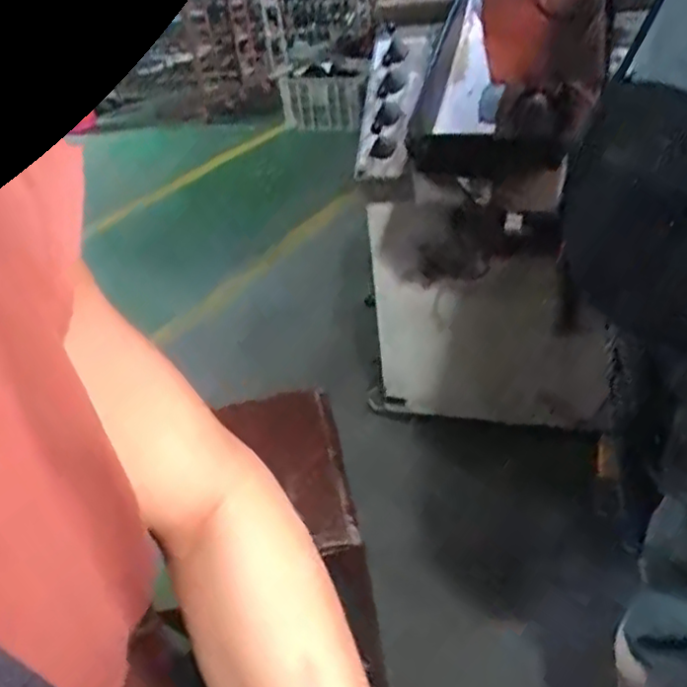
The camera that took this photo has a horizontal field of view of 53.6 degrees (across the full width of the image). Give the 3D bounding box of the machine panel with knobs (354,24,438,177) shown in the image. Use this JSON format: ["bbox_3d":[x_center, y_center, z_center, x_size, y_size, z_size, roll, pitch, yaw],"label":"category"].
[{"bbox_3d":[0.091,-0.458,1.262,0.136,0.080,0.302,5,72,19],"label":"machine panel with knobs"}]

